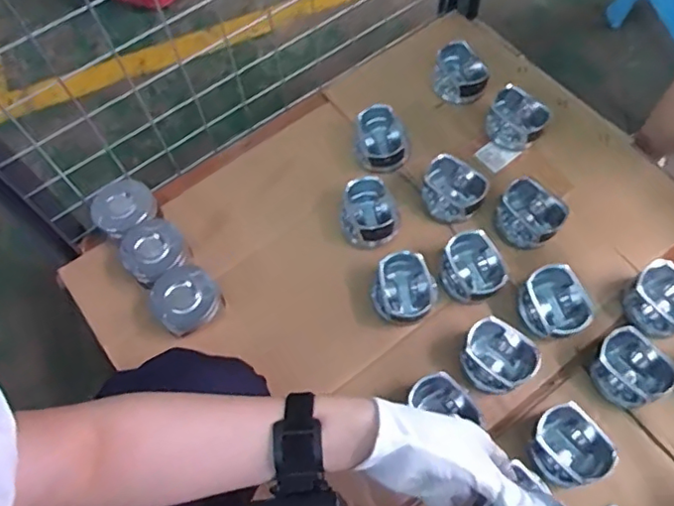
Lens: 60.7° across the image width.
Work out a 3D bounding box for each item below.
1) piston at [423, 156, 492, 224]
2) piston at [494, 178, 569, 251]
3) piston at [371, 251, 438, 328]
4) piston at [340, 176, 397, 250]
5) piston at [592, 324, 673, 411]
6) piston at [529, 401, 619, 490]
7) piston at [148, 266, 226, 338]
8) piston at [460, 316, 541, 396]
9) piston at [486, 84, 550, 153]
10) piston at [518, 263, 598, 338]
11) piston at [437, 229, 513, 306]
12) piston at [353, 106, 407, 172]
[{"bbox_3d":[0.147,-0.076,0.724,0.077,0.057,0.059,20,66,12],"label":"piston"},{"bbox_3d":[0.236,-0.046,0.705,0.074,0.050,0.060,38,71,19],"label":"piston"},{"bbox_3d":[0.078,0.043,0.672,0.079,0.052,0.079,0,75,0],"label":"piston"},{"bbox_3d":[0.040,-0.048,0.714,0.067,0.052,0.073,3,64,4],"label":"piston"},{"bbox_3d":[0.317,0.125,0.621,0.066,0.048,0.076,-25,65,-9],"label":"piston"},{"bbox_3d":[0.235,0.198,0.586,0.065,0.050,0.074,-24,65,-9],"label":"piston"},{"bbox_3d":[-0.172,0.057,0.668,0.074,0.050,0.069,-27,66,-10],"label":"piston"},{"bbox_3d":[0.175,0.115,0.628,0.065,0.048,0.074,-38,68,-15],"label":"piston"},{"bbox_3d":[0.235,-0.175,0.758,0.072,0.043,0.061,29,69,16],"label":"piston"},{"bbox_3d":[0.243,0.059,0.650,0.061,0.053,0.078,-22,65,-8],"label":"piston"},{"bbox_3d":[0.157,0.018,0.672,0.064,0.050,0.078,-31,66,-12],"label":"piston"},{"bbox_3d":[0.060,-0.147,0.765,0.072,0.061,0.073,-1,64,2],"label":"piston"}]

